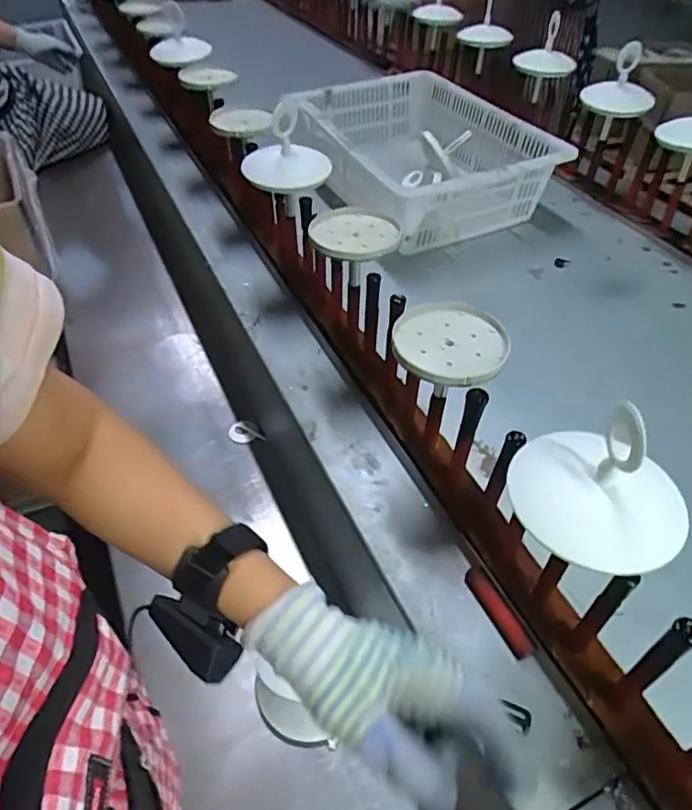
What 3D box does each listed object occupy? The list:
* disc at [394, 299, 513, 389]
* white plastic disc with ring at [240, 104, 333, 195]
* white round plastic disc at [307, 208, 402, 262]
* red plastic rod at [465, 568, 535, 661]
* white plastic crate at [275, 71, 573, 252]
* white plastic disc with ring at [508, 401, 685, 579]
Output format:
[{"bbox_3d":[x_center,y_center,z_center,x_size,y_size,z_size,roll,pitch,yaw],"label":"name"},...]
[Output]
[{"bbox_3d":[0.102,-0.062,0.554,0.107,0.016,0.115,-1,46,1],"label":"disc"},{"bbox_3d":[-0.085,-0.341,0.766,0.117,0.088,0.107,-7,46,-4],"label":"white plastic disc with ring"},{"bbox_3d":[0.006,-0.210,0.694,0.115,0.021,0.111,-1,46,1],"label":"white round plastic disc"},{"bbox_3d":[0.147,0.199,0.549,0.020,0.010,0.090,-21,49,-17],"label":"red plastic rod"},{"bbox_3d":[0.145,-0.486,1.111,0.360,0.160,0.475,-23,49,-19],"label":"white plastic crate"},{"bbox_3d":[0.178,0.047,0.391,0.118,0.083,0.100,33,55,29],"label":"white plastic disc with ring"}]

